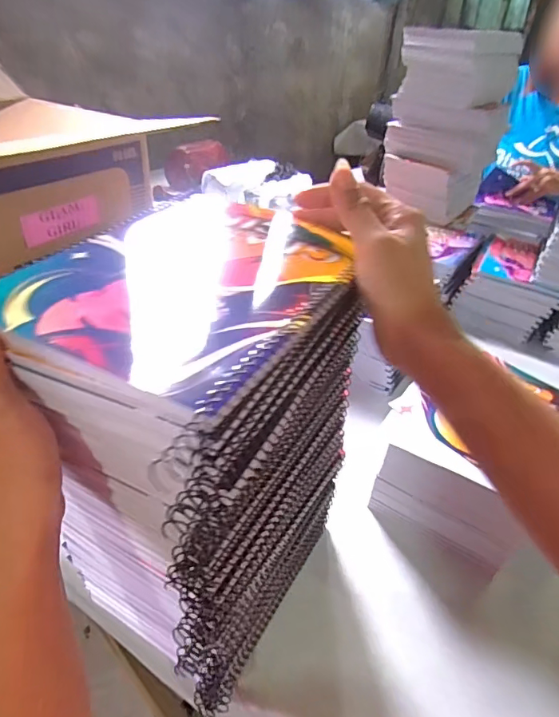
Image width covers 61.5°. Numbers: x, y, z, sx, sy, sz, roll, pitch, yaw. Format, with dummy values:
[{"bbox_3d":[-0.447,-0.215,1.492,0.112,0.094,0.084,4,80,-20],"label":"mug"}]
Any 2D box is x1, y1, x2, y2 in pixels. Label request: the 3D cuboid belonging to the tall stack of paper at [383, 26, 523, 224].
[{"bbox_3d":[0.343,-0.473,0.962,0.194,0.316,0.159,30,44,32],"label":"tall stack of paper"}]

